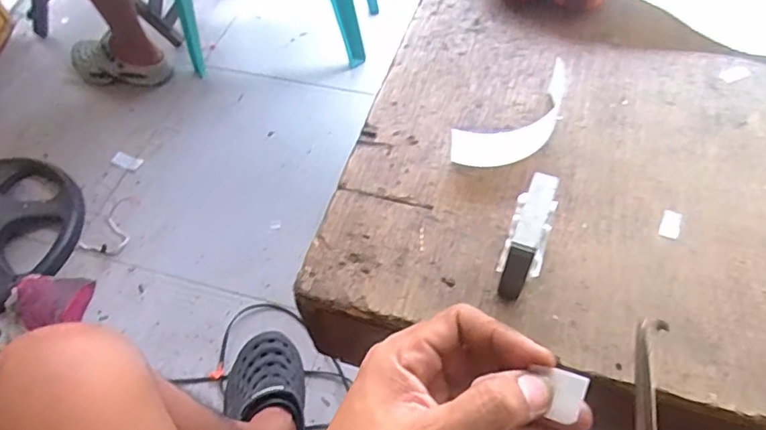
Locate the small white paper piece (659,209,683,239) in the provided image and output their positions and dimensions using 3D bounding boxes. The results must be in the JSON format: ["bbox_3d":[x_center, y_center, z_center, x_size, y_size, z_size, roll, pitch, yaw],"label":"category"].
[{"bbox_3d":[0.195,0.005,0.359,0.012,0.004,0.022,22,60,17],"label":"small white paper piece"}]

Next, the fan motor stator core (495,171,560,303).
[{"bbox_3d":[0.087,0.016,0.328,0.022,0.062,0.061,15,59,13],"label":"fan motor stator core"}]

